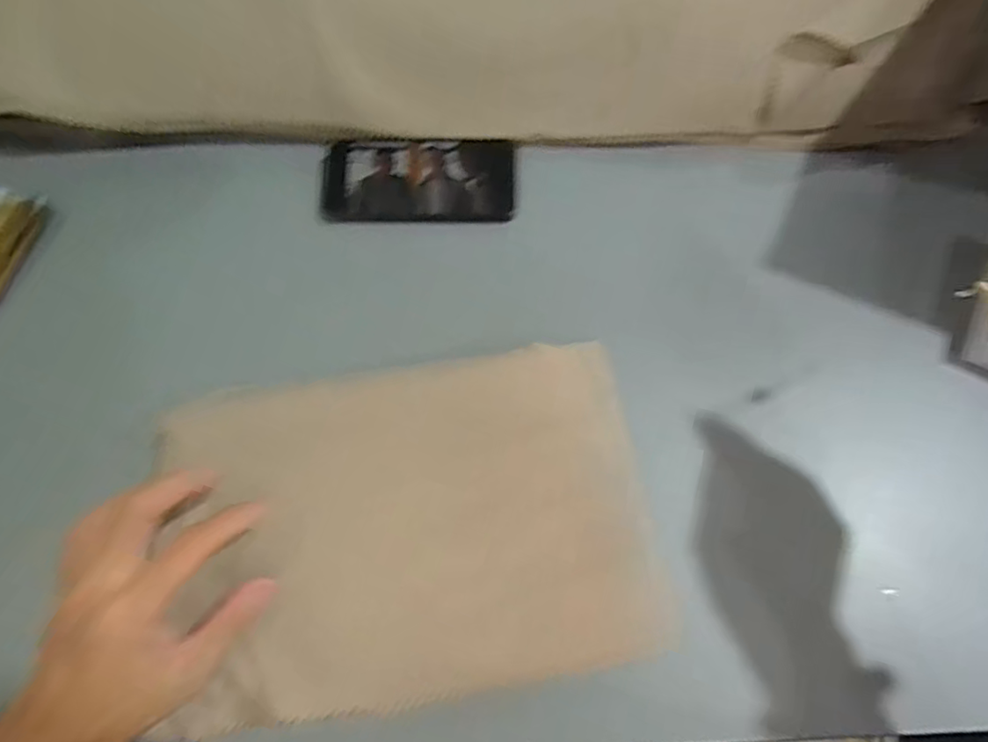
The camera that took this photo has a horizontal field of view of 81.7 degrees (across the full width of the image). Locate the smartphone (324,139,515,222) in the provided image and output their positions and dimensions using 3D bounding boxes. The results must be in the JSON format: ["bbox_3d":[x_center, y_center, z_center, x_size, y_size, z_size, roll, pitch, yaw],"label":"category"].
[{"bbox_3d":[-0.064,-0.163,0.488,0.162,0.010,0.079,3,67,3],"label":"smartphone"}]

